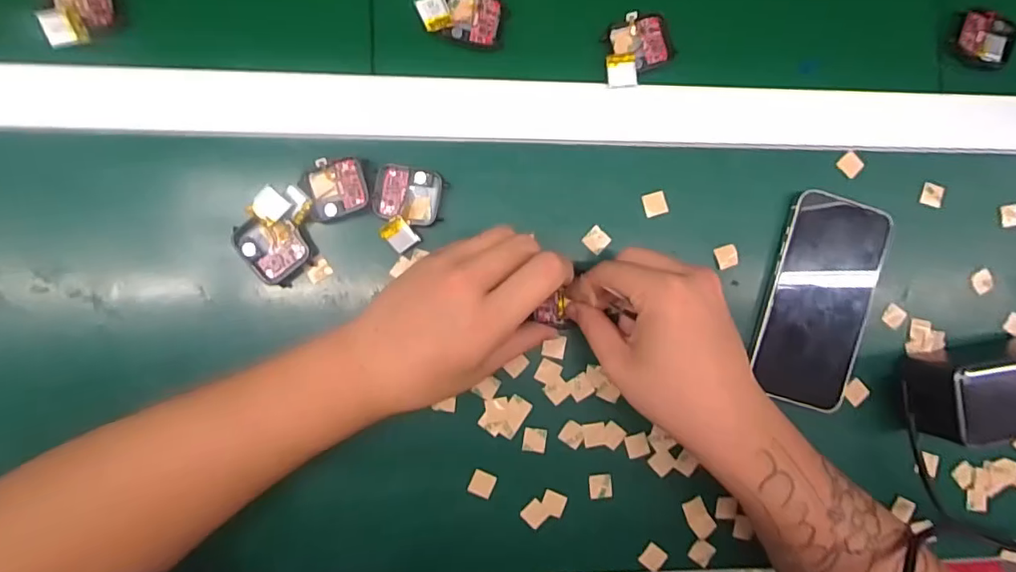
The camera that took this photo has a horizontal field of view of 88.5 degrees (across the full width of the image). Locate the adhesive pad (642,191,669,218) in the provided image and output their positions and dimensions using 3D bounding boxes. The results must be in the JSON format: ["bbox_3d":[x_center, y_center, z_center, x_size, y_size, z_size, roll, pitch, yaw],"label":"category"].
[{"bbox_3d":[0.102,-0.057,0.362,0.016,0.005,0.015,-16,91,-4],"label":"adhesive pad"}]

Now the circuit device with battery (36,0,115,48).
[{"bbox_3d":[-0.266,-0.170,0.321,0.033,0.018,0.049,6,89,-4],"label":"circuit device with battery"}]

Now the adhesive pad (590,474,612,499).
[{"bbox_3d":[0.064,0.139,0.361,0.015,0.004,0.016,-2,89,-4],"label":"adhesive pad"}]

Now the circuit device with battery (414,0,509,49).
[{"bbox_3d":[-0.030,-0.181,0.347,0.057,0.016,0.035,9,89,-4],"label":"circuit device with battery"}]

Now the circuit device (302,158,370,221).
[{"bbox_3d":[-0.110,-0.063,0.333,0.039,0.006,0.037,-19,91,-4],"label":"circuit device"}]

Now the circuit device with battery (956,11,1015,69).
[{"bbox_3d":[0.347,-0.178,0.378,0.039,0.010,0.037,17,88,-4],"label":"circuit device with battery"}]

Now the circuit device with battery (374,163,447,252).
[{"bbox_3d":[-0.065,-0.050,0.337,0.043,0.015,0.052,8,89,-4],"label":"circuit device with battery"}]

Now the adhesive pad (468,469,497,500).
[{"bbox_3d":[-0.017,0.135,0.353,0.017,0.004,0.017,23,88,-4],"label":"adhesive pad"}]

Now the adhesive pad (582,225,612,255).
[{"bbox_3d":[0.061,-0.031,0.358,0.015,0.004,0.016,43,86,-3],"label":"adhesive pad"}]

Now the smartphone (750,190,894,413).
[{"bbox_3d":[0.219,0.011,0.366,0.073,0.013,0.143,15,88,-4],"label":"smartphone"}]

